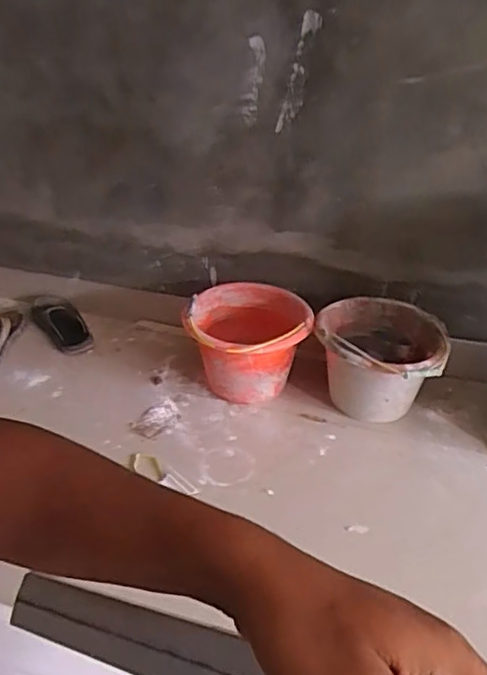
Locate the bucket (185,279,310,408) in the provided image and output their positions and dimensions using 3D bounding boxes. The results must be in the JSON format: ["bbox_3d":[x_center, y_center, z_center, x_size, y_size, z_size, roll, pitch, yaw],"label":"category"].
[{"bbox_3d":[0.007,0.015,1.345,0.260,0.209,0.272,1,32,-1],"label":"bucket"}]

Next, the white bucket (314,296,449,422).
[{"bbox_3d":[0.295,0.046,1.293,0.259,0.184,0.281,1,32,-1],"label":"white bucket"}]

